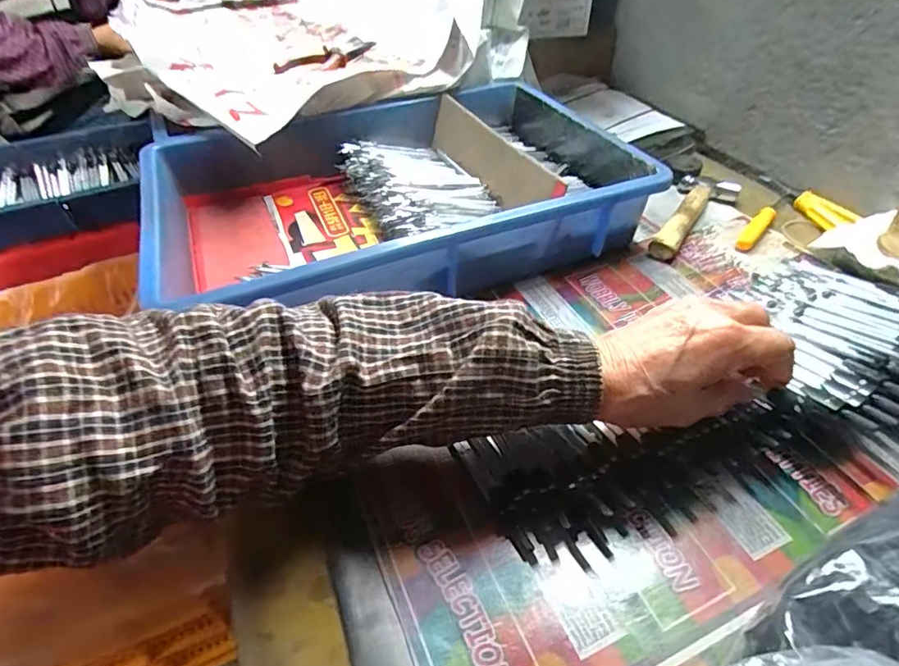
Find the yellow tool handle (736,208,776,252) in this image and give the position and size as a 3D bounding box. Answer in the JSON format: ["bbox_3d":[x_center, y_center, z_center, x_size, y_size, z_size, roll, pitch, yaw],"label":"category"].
[{"bbox_3d":[0.303,-0.104,0.500,0.015,0.012,0.075,34,54,31],"label":"yellow tool handle"}]

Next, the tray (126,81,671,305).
[{"bbox_3d":[-0.051,-0.136,0.503,0.453,0.081,0.284,-15,45,-13],"label":"tray"}]

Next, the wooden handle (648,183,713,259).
[{"bbox_3d":[0.237,-0.117,0.514,0.024,0.017,0.136,25,50,25],"label":"wooden handle"}]

